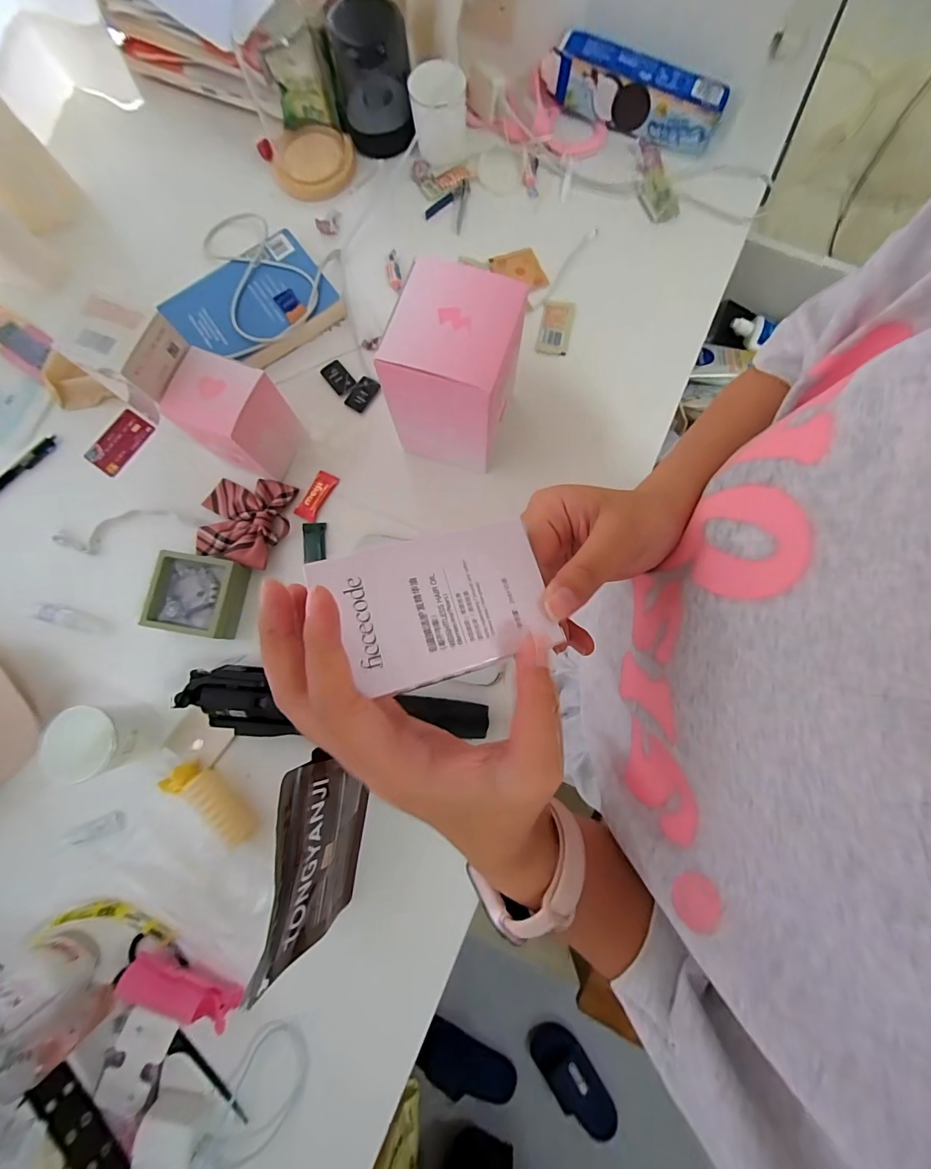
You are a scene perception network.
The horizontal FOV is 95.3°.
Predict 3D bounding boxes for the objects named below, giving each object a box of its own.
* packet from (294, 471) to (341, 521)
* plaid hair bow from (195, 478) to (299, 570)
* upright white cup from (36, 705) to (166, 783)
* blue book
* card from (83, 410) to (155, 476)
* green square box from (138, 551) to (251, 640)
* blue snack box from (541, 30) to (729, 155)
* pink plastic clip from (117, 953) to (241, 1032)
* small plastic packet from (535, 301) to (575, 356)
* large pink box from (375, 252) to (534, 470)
[{"bbox_3d":[-0.190,-0.114,0.538,0.029,0.006,0.066,26,82,6],"label":"packet"},{"bbox_3d":[-0.276,-0.082,0.524,0.109,0.024,0.111,13,81,3],"label":"plaid hair bow"},{"bbox_3d":[-0.372,0.160,0.447,0.064,0.089,0.067,0,80,1],"label":"upright white cup"},{"bbox_3d":[-0.287,-0.376,0.575,0.198,0.027,0.153,-36,81,-5],"label":"blue book"},{"bbox_3d":[-0.458,-0.188,0.561,0.054,0.006,0.085,34,83,5],"label":"card"},{"bbox_3d":[-0.314,0.014,0.501,0.094,0.041,0.094,9,80,3],"label":"green square box"},{"bbox_3d":[0.231,-0.686,0.591,0.252,0.068,0.053,23,81,5],"label":"blue snack box"},{"bbox_3d":[-0.291,0.413,0.433,0.118,0.025,0.040,16,81,4],"label":"pink plastic clip"},{"bbox_3d":[0.123,-0.355,0.576,0.042,0.017,0.083,11,80,3],"label":"small plastic packet"},{"bbox_3d":[-0.009,-0.222,0.470,0.128,0.169,0.135,19,81,4],"label":"large pink box"}]

